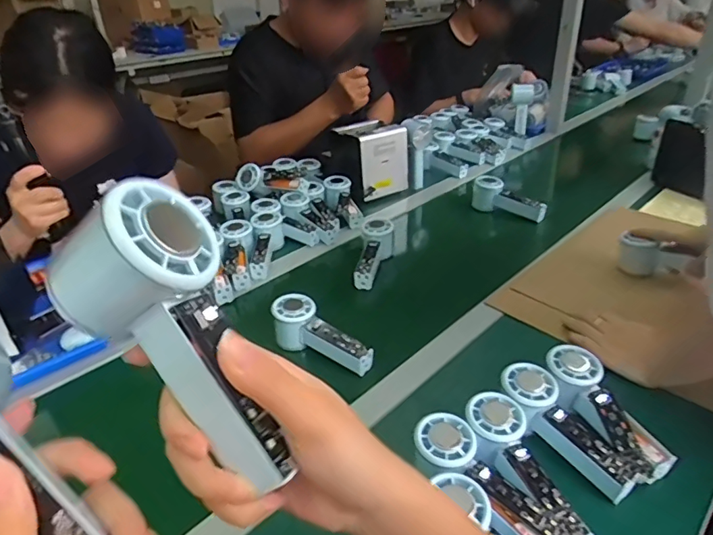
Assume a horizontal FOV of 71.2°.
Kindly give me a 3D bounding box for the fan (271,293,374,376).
[{"bbox_3d":[-0.047,0.096,0.671,0.153,0.059,0.048,29,41,19],"label":"fan"}]

